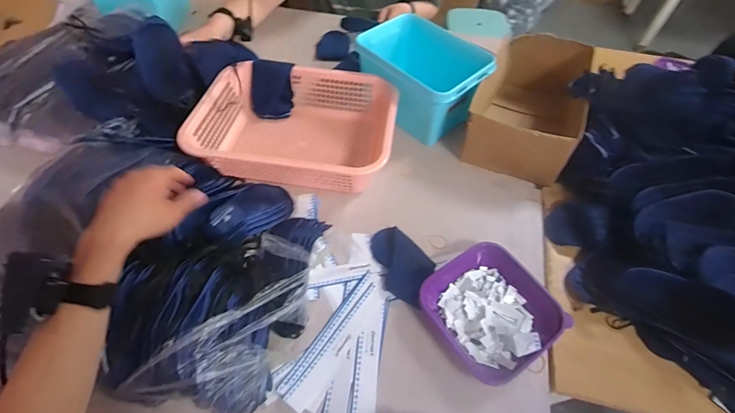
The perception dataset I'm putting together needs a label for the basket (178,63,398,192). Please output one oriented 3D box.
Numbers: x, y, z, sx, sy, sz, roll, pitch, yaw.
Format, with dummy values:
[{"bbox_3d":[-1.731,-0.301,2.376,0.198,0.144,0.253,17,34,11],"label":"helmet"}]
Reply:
[{"bbox_3d":[-0.142,-0.169,0.755,0.391,0.103,0.298,8,55,4],"label":"basket"}]

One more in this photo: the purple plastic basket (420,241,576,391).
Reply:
[{"bbox_3d":[0.195,0.161,0.566,0.184,0.045,0.185,-27,60,-19],"label":"purple plastic basket"}]

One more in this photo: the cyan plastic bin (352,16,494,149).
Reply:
[{"bbox_3d":[0.117,-0.301,0.836,0.195,0.141,0.286,-33,62,-22],"label":"cyan plastic bin"}]

